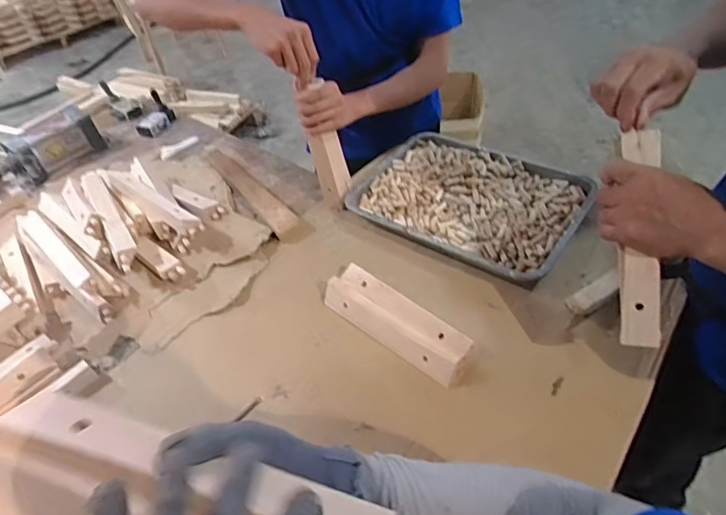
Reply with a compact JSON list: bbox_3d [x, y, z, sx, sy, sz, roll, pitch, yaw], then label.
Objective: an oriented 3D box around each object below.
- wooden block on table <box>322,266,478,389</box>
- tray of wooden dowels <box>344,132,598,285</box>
[{"bbox_3d":[0.050,0.096,0.750,0.249,0.032,0.078,30,56,30],"label":"wooden block on table"},{"bbox_3d":[0.199,-0.107,0.922,0.398,0.051,0.298,25,54,27],"label":"tray of wooden dowels"}]

